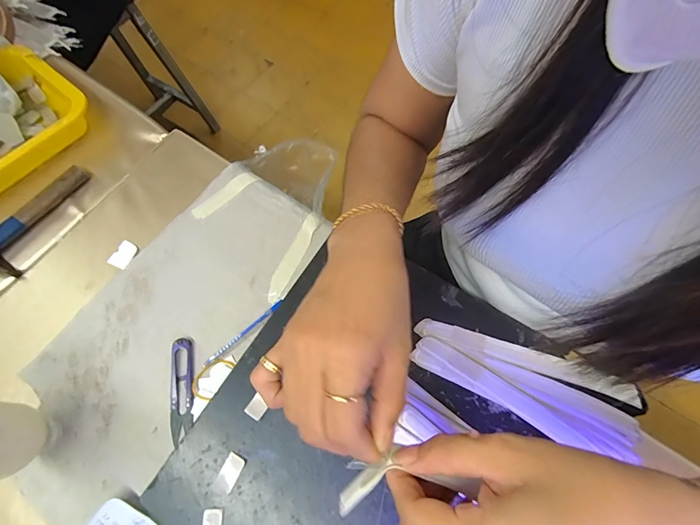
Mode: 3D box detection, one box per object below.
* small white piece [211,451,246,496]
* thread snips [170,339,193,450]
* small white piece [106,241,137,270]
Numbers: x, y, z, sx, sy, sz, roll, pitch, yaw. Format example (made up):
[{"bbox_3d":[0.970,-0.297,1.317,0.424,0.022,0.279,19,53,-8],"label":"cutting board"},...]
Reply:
[{"bbox_3d":[-0.100,0.175,0.302,0.016,0.004,0.030,26,71,11],"label":"small white piece"},{"bbox_3d":[-0.170,0.126,0.367,0.022,0.009,0.099,-10,68,-3],"label":"thread snips"},{"bbox_3d":[-0.266,-0.009,0.430,0.028,0.004,0.032,30,72,12],"label":"small white piece"}]

